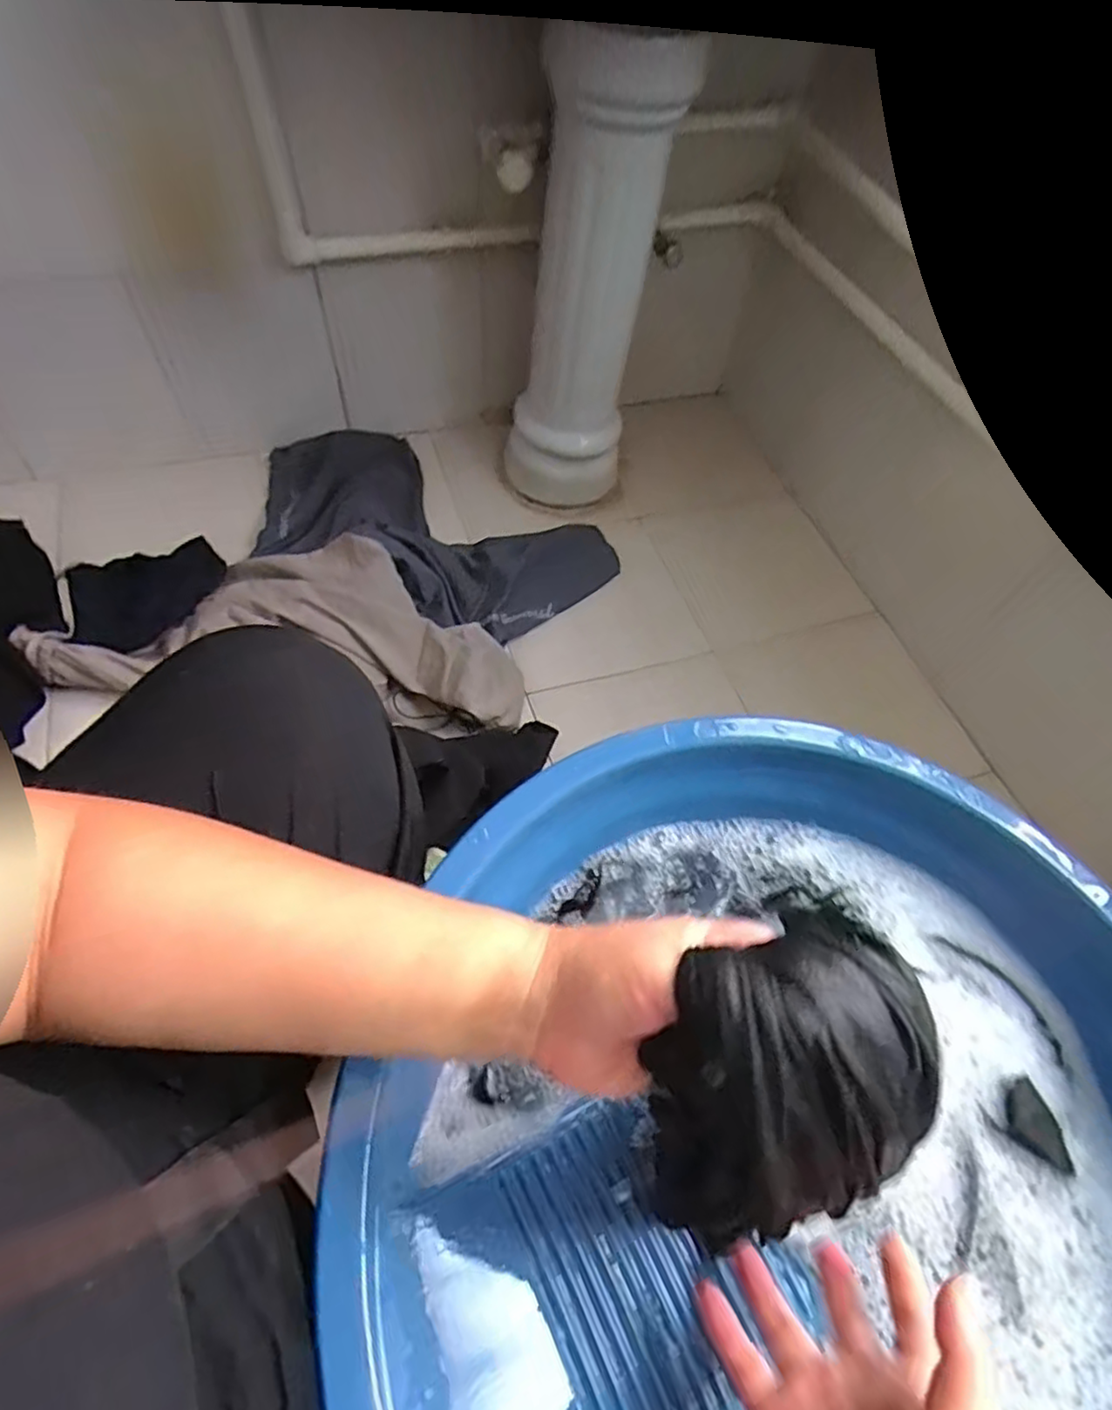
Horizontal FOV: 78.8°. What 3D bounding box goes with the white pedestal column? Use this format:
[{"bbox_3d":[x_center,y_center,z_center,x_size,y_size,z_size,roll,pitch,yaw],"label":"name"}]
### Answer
[{"bbox_3d":[0.034,-0.536,0.933,0.155,0.589,0.152,-38,68,-24],"label":"white pedestal column"}]

